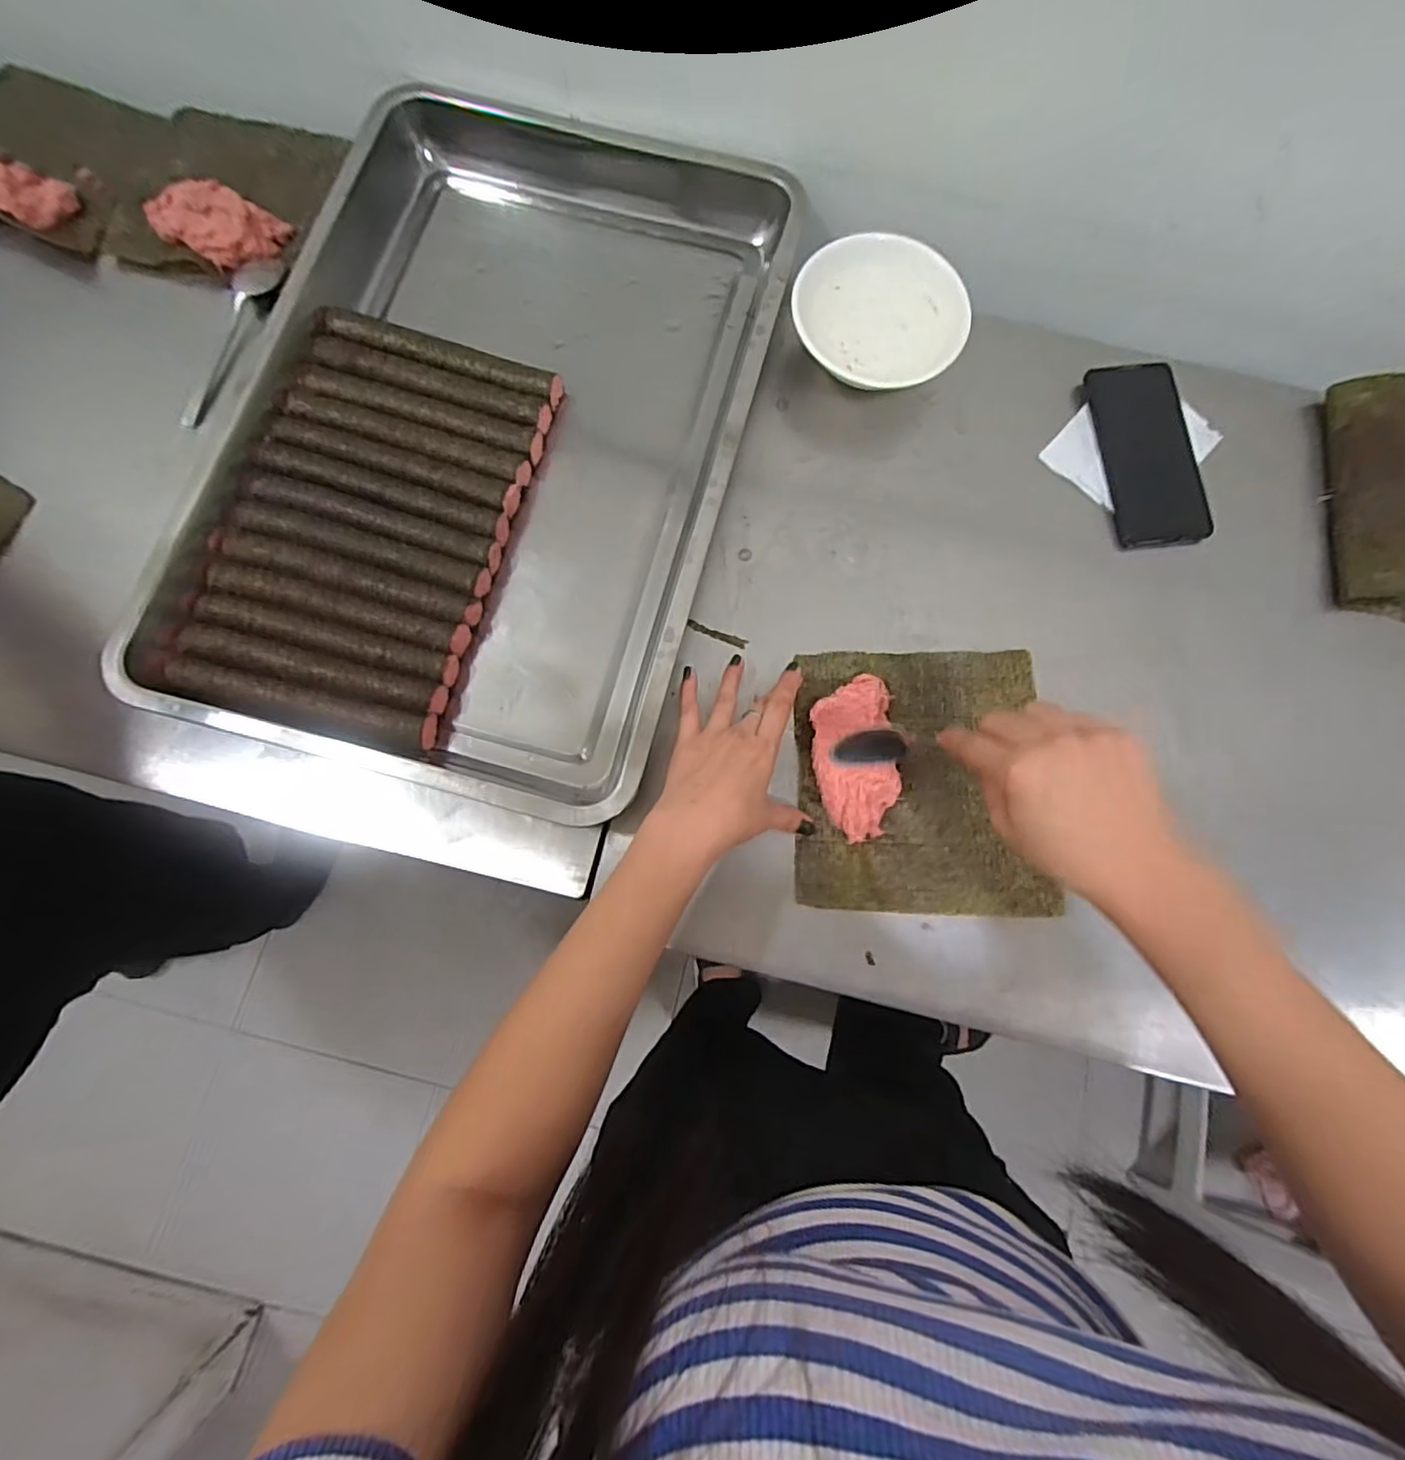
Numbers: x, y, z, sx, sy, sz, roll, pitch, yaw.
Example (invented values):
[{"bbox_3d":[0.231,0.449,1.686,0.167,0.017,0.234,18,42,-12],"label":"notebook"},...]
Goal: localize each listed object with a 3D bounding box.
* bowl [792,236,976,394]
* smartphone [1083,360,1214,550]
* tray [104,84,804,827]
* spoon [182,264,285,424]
[{"bbox_3d":[0.148,-0.346,0.534,0.145,0.049,0.124,7,80,0],"label":"bowl"},{"bbox_3d":[0.387,-0.239,0.535,0.078,0.013,0.162,-6,80,-2],"label":"smartphone"},{"bbox_3d":[-0.168,-0.257,0.505,0.395,0.054,0.600,15,80,2],"label":"tray"},{"bbox_3d":[-0.408,-0.339,0.534,0.027,0.025,0.178,13,80,2],"label":"spoon"}]

